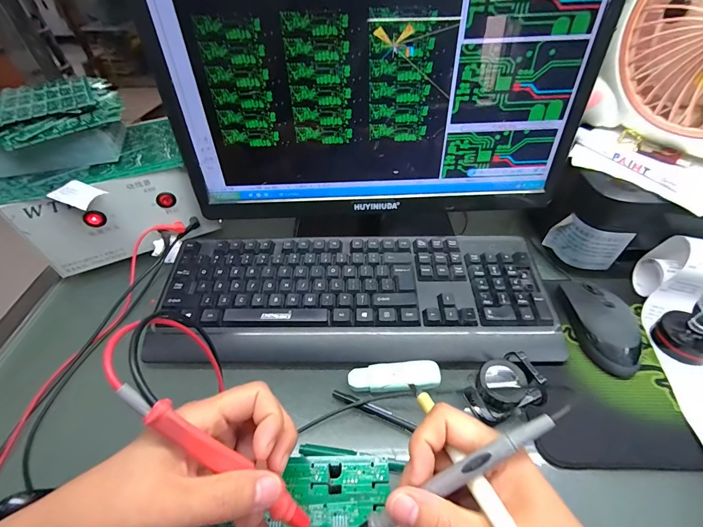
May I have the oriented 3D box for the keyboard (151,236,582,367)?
[{"bbox_3d":[0.003,0.033,0.381,0.427,0.029,0.156,-1,46,0],"label":"keyboard"}]

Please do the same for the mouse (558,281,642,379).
[{"bbox_3d":[0.265,0.060,0.354,0.051,0.031,0.111,-3,46,-2],"label":"mouse"}]

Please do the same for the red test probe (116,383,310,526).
[{"bbox_3d":[-0.072,0.107,0.183,0.127,0.017,0.013,44,52,-11],"label":"red test probe"}]

